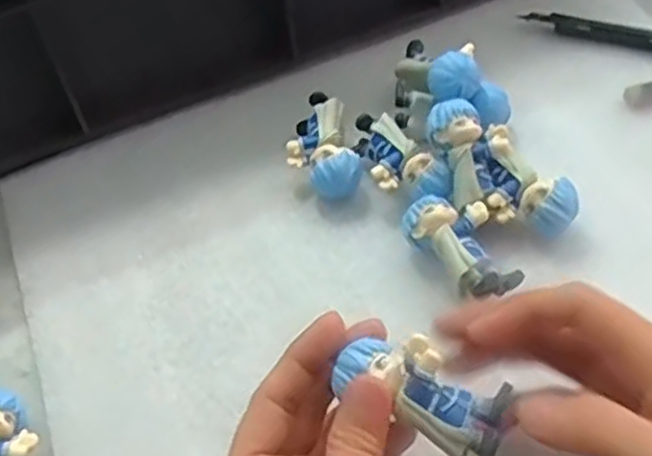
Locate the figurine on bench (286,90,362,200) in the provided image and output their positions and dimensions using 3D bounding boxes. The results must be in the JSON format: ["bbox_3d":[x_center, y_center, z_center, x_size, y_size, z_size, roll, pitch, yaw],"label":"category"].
[{"bbox_3d":[-0.003,-0.042,0.420,0.034,0.027,0.070,-11,50,-2],"label":"figurine on bench"}]

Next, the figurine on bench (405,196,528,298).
[{"bbox_3d":[0.066,0.012,0.367,0.032,0.031,0.067,-29,53,-16],"label":"figurine on bench"}]

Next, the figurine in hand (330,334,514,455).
[{"bbox_3d":[0.036,0.057,0.275,0.060,0.024,0.027,30,57,10],"label":"figurine in hand"}]

